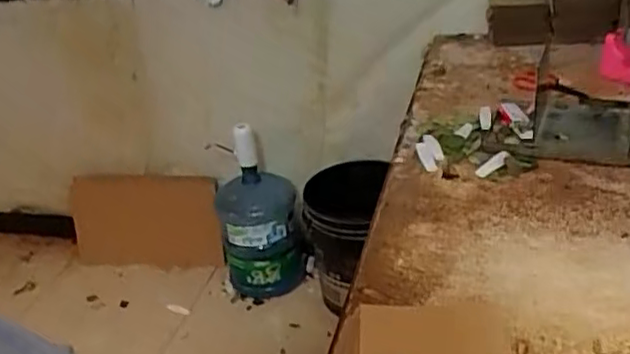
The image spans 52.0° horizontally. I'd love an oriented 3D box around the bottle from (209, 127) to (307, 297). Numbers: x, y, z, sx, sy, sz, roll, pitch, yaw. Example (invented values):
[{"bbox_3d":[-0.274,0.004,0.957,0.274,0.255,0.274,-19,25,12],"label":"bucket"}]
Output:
[{"bbox_3d":[-0.170,0.128,1.962,0.243,0.467,0.205,-10,31,-5],"label":"bottle"}]

